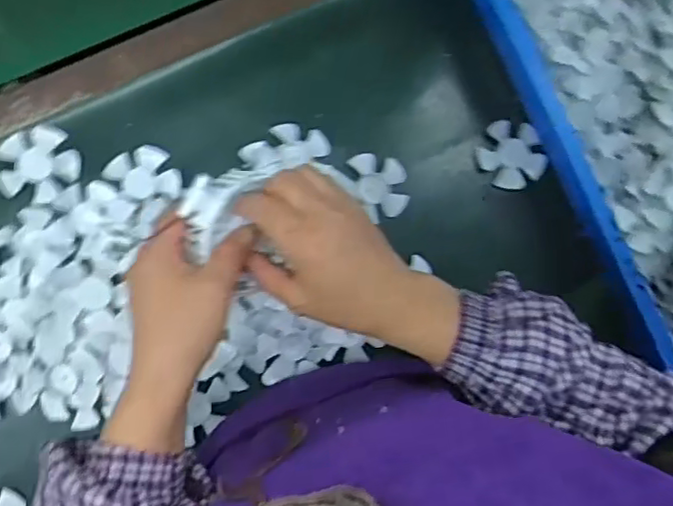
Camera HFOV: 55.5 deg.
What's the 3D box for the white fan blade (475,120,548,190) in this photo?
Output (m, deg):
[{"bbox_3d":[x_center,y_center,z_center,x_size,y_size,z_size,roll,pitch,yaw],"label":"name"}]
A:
[{"bbox_3d":[0.193,-0.108,0.709,0.069,0.019,0.074,0,89,-8],"label":"white fan blade"}]

